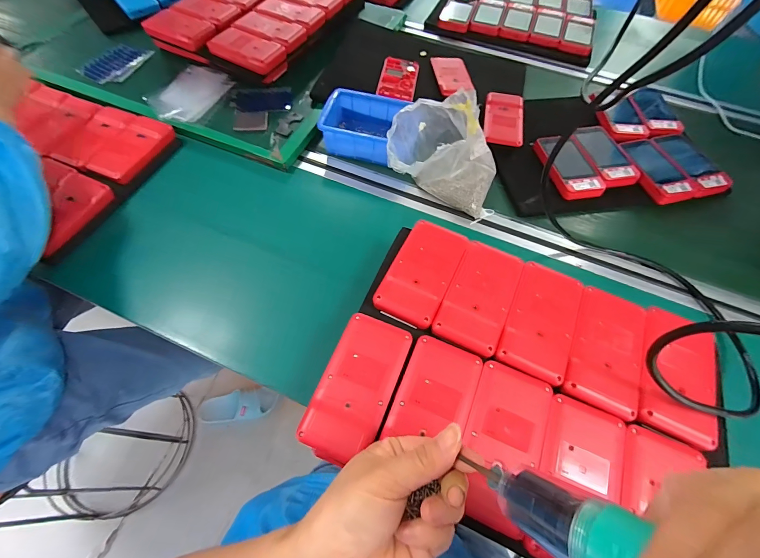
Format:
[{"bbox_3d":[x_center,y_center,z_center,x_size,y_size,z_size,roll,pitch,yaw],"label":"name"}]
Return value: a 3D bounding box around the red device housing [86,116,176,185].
[{"bbox_3d":[-0.370,-0.191,0.498,0.063,0.030,0.118,21,63,8],"label":"red device housing"}]

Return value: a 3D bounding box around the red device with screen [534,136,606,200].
[{"bbox_3d":[0.282,-0.168,0.497,0.073,0.014,0.115,-8,62,-7],"label":"red device with screen"}]

